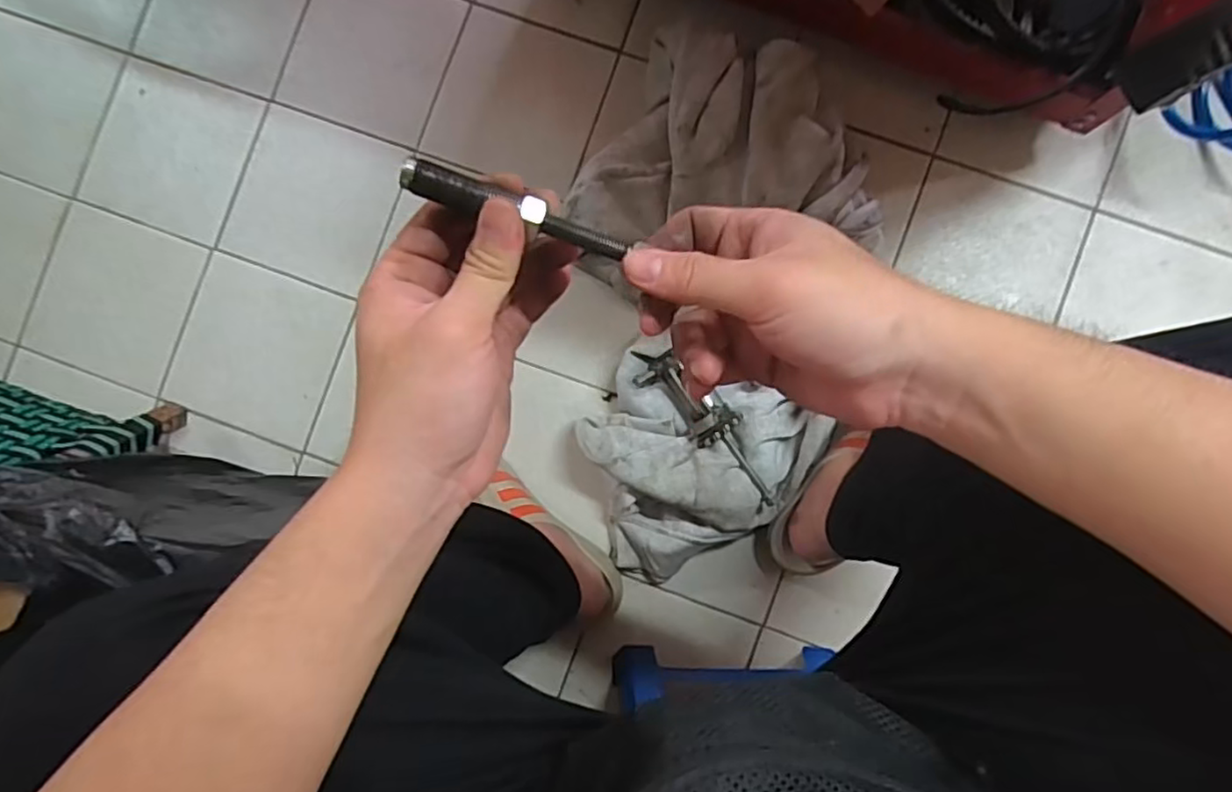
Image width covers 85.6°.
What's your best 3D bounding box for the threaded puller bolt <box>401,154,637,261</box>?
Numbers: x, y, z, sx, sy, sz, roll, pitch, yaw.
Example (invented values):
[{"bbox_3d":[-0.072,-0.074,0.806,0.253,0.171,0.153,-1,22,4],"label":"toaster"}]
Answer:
[{"bbox_3d":[-0.041,-0.079,0.282,0.097,0.013,0.015,18,86,-9],"label":"threaded puller bolt"}]

